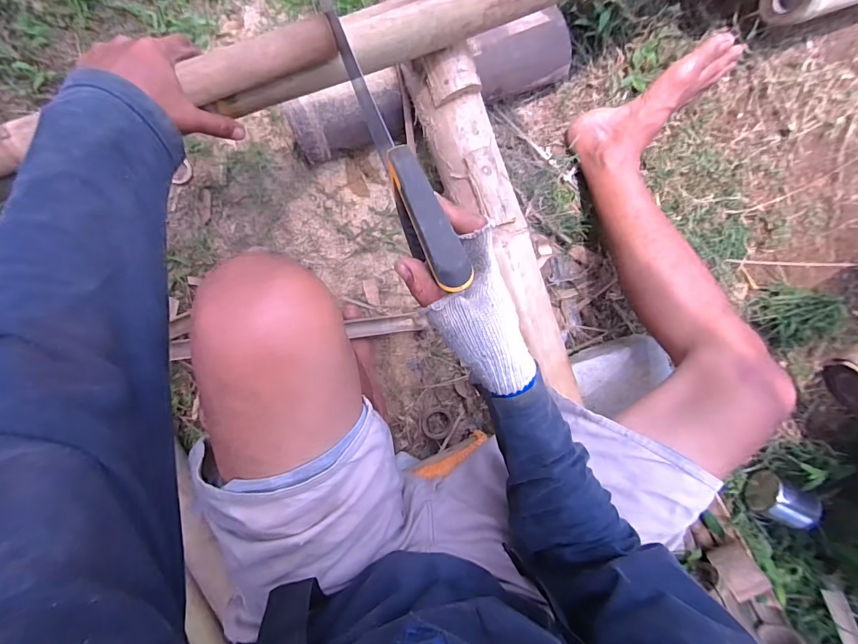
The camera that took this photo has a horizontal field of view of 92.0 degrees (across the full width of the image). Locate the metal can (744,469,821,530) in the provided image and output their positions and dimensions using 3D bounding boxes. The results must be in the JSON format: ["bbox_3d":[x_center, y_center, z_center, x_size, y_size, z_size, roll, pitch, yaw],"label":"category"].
[{"bbox_3d":[0.587,0.297,0.688,0.069,0.069,0.072,27,89,-3],"label":"metal can"}]

